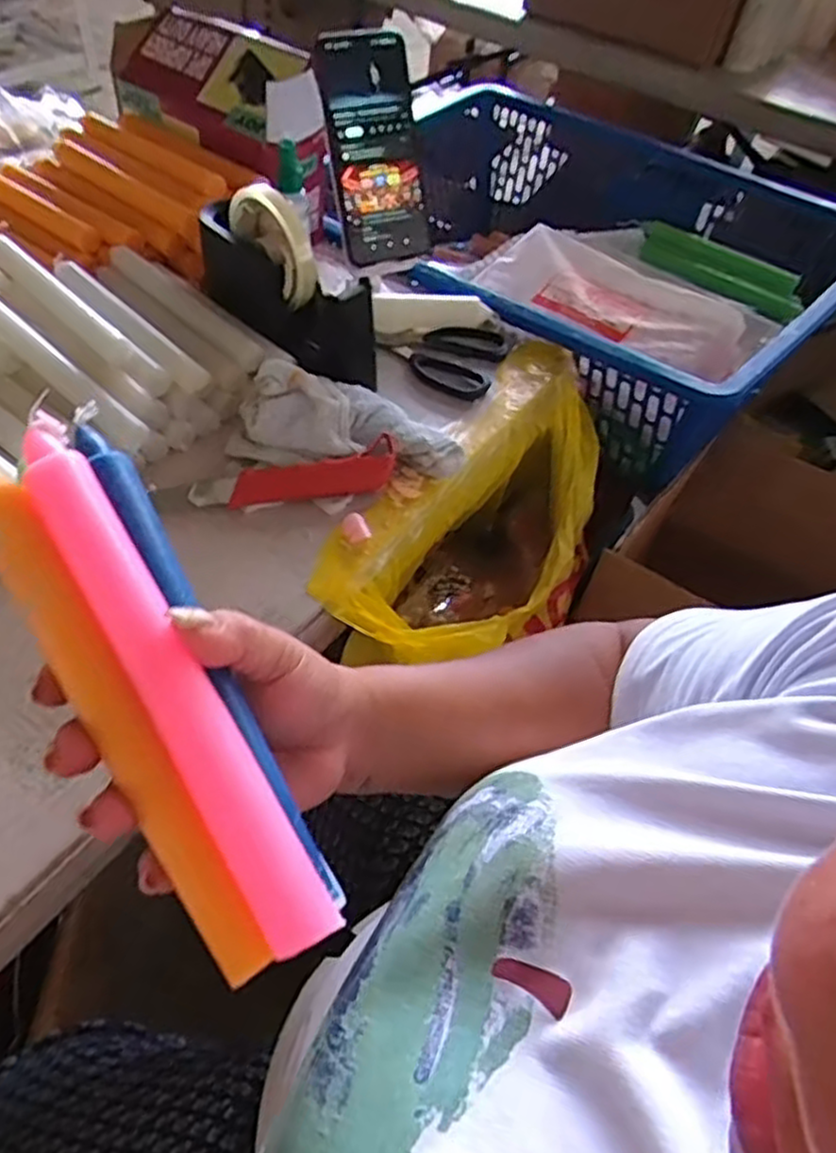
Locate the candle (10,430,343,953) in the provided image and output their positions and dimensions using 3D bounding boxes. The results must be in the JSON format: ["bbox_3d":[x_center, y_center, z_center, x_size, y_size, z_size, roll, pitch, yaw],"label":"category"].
[{"bbox_3d":[-0.086,0.034,0.259,0.030,0.022,0.197,-29,79,-25],"label":"candle"}]

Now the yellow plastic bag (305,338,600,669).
[{"bbox_3d":[0.066,-0.025,0.646,0.139,0.189,0.347,27,54,16],"label":"yellow plastic bag"}]

